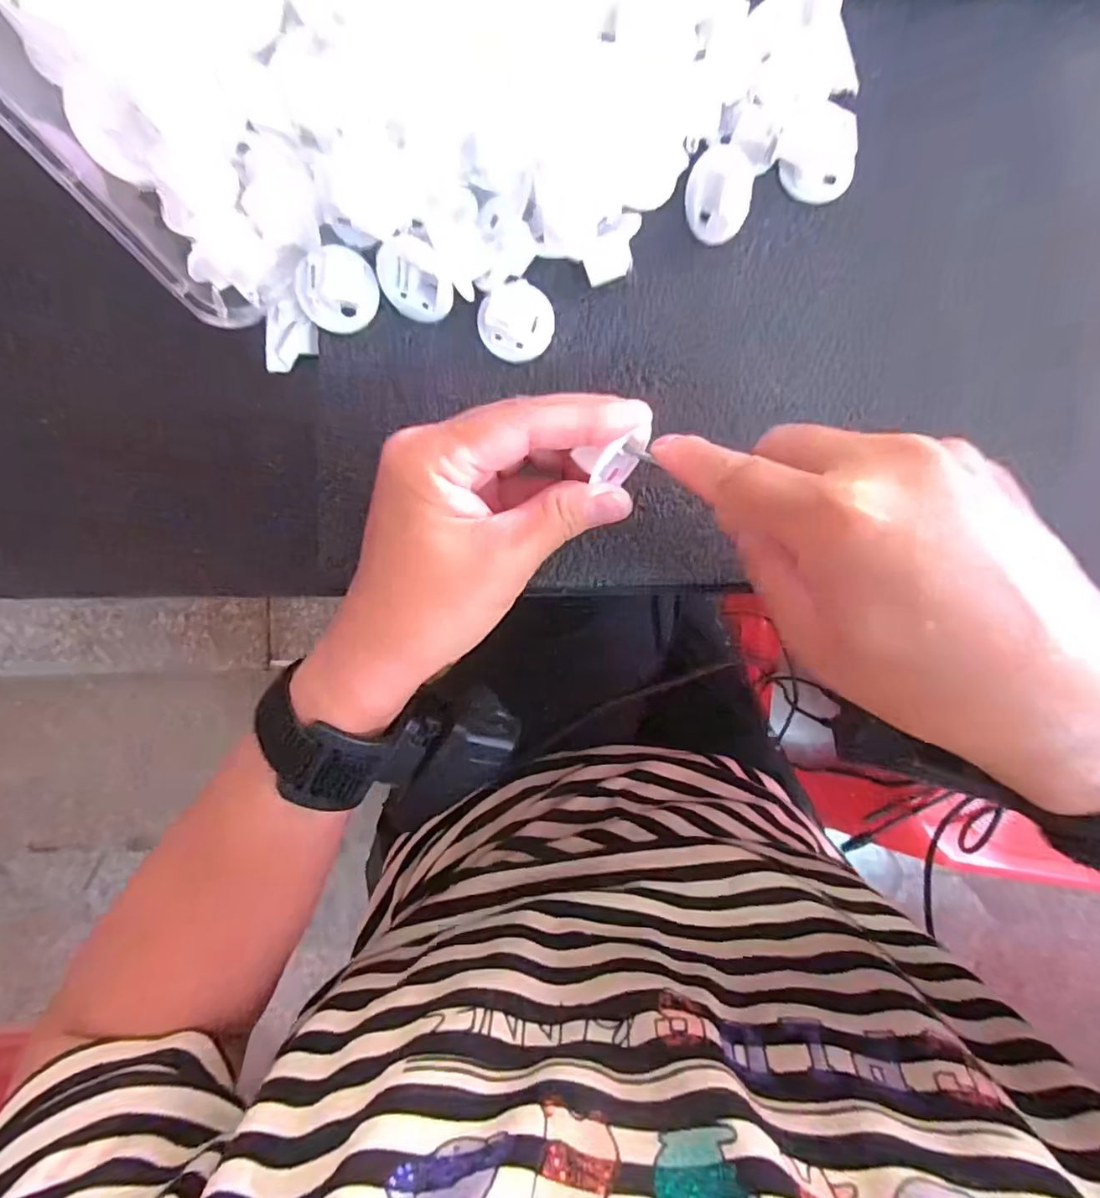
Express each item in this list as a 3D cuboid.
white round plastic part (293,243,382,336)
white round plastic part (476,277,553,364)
[{"bbox_3d":[-0.089,-0.131,0.245,0.032,0.004,0.032,-8,119,-14],"label":"white round plastic part"},{"bbox_3d":[-0.014,-0.121,0.253,0.032,0.004,0.031,-21,108,1],"label":"white round plastic part"}]

